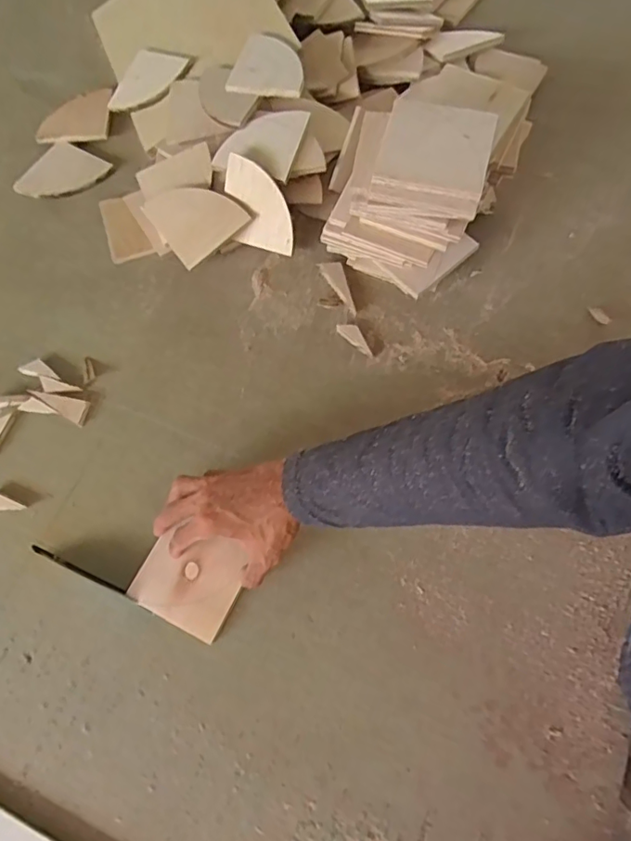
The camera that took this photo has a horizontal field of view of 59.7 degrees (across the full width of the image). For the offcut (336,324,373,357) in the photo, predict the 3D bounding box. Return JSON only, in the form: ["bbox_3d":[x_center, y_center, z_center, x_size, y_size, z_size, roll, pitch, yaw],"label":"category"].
[{"bbox_3d":[0.049,-0.098,0.647,0.054,0.004,0.019,42,110,15],"label":"offcut"}]

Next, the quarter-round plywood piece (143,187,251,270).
[{"bbox_3d":[-0.148,-0.253,0.672,0.096,0.011,0.098,-38,91,8],"label":"quarter-round plywood piece"}]

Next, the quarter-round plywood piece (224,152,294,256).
[{"bbox_3d":[-0.069,-0.262,0.674,0.099,0.094,0.009,20,29,11],"label":"quarter-round plywood piece"}]

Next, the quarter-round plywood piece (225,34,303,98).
[{"bbox_3d":[-0.057,-0.454,0.702,0.098,0.008,0.105,11,71,13],"label":"quarter-round plywood piece"}]

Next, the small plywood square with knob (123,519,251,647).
[{"bbox_3d":[-0.124,0.156,0.548,0.098,0.015,0.090,24,69,11],"label":"small plywood square with knob"}]

